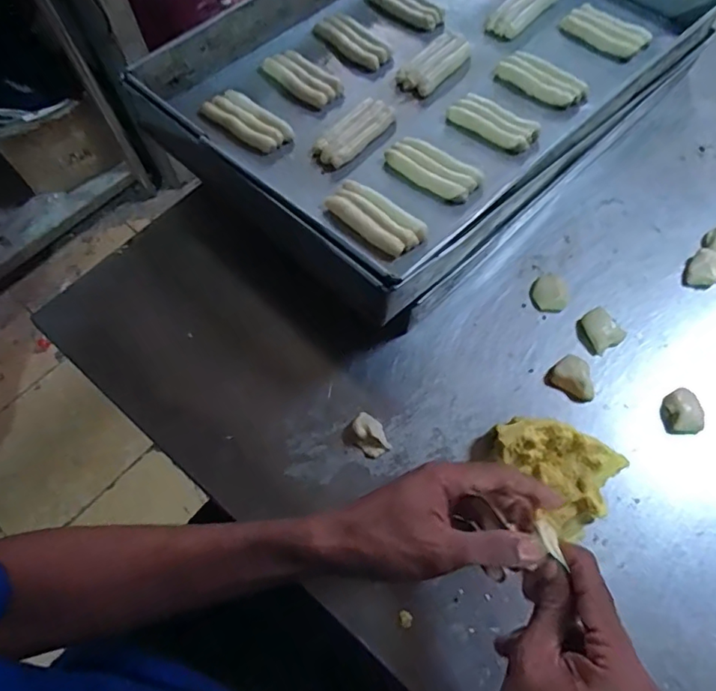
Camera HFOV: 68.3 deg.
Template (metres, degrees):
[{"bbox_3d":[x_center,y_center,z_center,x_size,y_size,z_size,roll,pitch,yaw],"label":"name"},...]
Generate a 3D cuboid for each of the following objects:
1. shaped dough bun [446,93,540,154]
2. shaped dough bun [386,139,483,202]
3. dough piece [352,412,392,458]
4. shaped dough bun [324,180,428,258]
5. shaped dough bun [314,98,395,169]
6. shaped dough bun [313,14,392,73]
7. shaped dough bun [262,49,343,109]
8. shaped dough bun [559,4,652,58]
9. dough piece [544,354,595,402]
[{"bbox_3d":[0.154,-0.253,0.602,0.099,0.027,0.047,31,68,16],"label":"shaped dough bun"},{"bbox_3d":[0.079,-0.189,0.566,0.104,0.026,0.049,31,68,16],"label":"shaped dough bun"},{"bbox_3d":[0.012,0.084,0.502,0.028,0.014,0.041,-22,64,-11],"label":"dough piece"},{"bbox_3d":[0.016,-0.128,0.535,0.108,0.019,0.052,38,71,19],"label":"shaped dough bun"},{"bbox_3d":[-0.005,-0.243,0.597,0.050,0.014,0.109,34,69,17],"label":"shaped dough bun"},{"bbox_3d":[-0.008,-0.390,0.665,0.054,0.024,0.110,-33,67,-13],"label":"shaped dough bun"},{"bbox_3d":[-0.065,-0.329,0.637,0.059,0.018,0.096,-39,68,-16],"label":"shaped dough bun"},{"bbox_3d":[0.320,-0.408,0.681,0.102,0.013,0.063,38,71,19],"label":"shaped dough bun"},{"bbox_3d":[0.216,0.032,0.526,0.047,0.017,0.036,31,66,16],"label":"dough piece"}]

